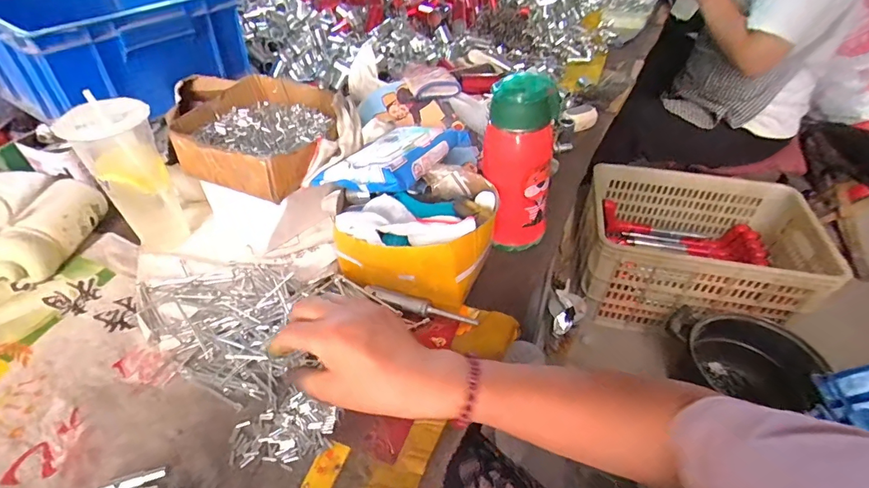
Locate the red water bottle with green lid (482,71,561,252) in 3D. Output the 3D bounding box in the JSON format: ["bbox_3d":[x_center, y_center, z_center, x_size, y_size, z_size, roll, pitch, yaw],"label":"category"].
[{"bbox_3d":[0.098,-0.088,0.512,0.072,0.192,0.063,-16,43,-15],"label":"red water bottle with green lid"}]

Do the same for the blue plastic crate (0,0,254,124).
[{"bbox_3d":[-0.554,-0.339,0.708,0.424,0.132,0.298,27,50,26],"label":"blue plastic crate"}]

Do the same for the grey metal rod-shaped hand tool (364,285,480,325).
[{"bbox_3d":[-0.016,0.069,0.486,0.131,0.013,0.015,14,45,15],"label":"grey metal rod-shaped hand tool"}]

